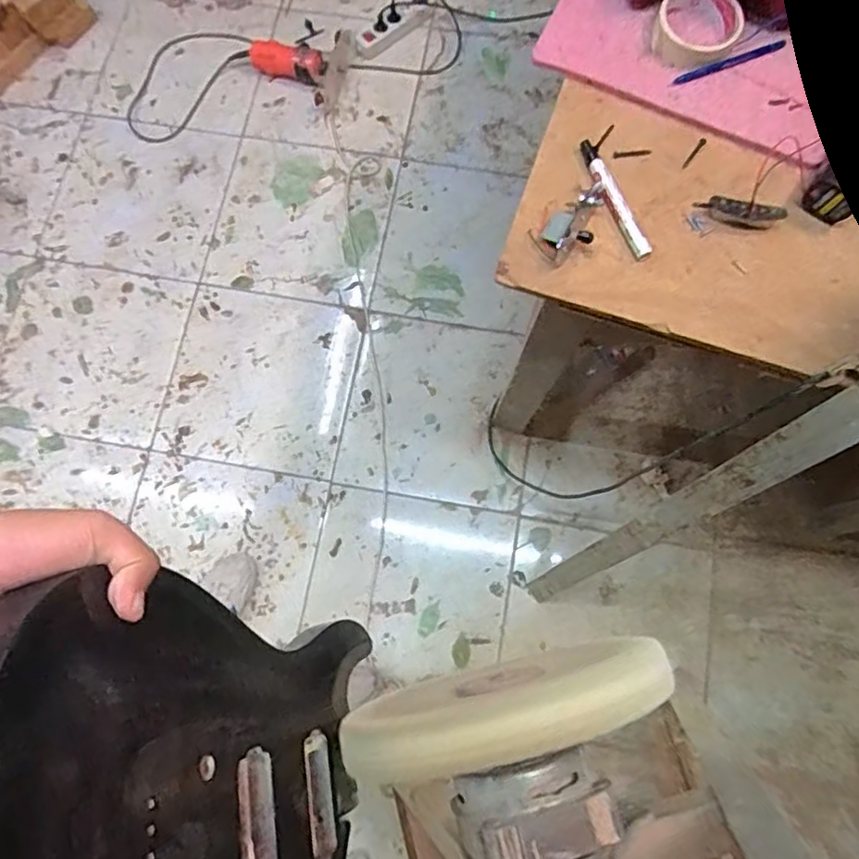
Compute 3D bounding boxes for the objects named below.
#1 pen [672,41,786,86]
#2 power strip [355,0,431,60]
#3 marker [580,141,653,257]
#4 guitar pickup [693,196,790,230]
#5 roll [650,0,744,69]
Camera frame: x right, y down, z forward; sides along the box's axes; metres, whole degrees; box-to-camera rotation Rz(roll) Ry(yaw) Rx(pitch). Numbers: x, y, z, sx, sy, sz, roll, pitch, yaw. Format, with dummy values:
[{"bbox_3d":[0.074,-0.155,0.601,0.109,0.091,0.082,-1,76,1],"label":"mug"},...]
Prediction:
[{"bbox_3d":[0.328,-0.401,0.670,0.127,0.010,0.010,-18,77,-3],"label":"pen"},{"bbox_3d":[-0.095,-1.005,1.530,0.213,0.041,0.073,-36,78,-7],"label":"power strip"},{"bbox_3d":[0.189,-0.239,0.635,0.020,0.014,0.143,-21,77,-4],"label":"marker"},{"bbox_3d":[0.317,-0.221,0.625,0.080,0.026,0.016,18,77,5],"label":"guitar pickup"},{"bbox_3d":[0.292,-0.441,0.670,0.092,0.022,0.091,6,77,3],"label":"roll"}]

